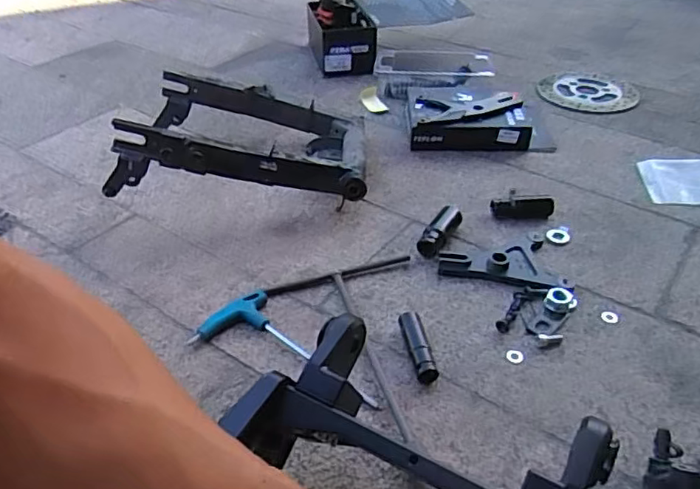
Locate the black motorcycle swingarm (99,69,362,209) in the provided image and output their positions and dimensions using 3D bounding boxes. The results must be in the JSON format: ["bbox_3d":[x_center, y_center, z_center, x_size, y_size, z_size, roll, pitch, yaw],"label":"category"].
[{"bbox_3d":[-0.135,-0.149,0.820,0.303,0.110,0.233,0,39,0],"label":"black motorcycle swingarm"}]

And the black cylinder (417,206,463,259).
[{"bbox_3d":[0.109,-0.016,0.709,0.024,0.033,0.079,22,44,25],"label":"black cylinder"}]

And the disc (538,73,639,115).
[{"bbox_3d":[0.416,-0.269,1.034,0.163,0.011,0.158,11,40,14],"label":"disc"}]

